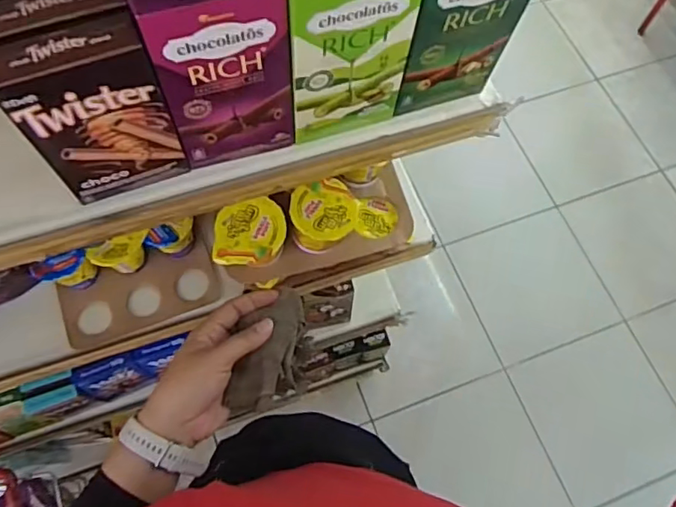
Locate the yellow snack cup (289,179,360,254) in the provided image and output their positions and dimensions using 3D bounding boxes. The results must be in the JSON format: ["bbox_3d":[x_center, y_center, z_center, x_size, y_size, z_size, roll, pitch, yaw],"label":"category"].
[{"bbox_3d":[-0.016,-0.039,0.646,0.073,0.071,0.068,1,67,-2],"label":"yellow snack cup"}]

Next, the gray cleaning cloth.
[{"bbox_3d":[-0.053,0.091,0.520,0.061,0.034,0.122,19,66,6],"label":"gray cleaning cloth"}]

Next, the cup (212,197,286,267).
[{"bbox_3d":[-0.097,-0.015,0.624,0.074,0.065,0.070,1,67,-2],"label":"cup"}]

